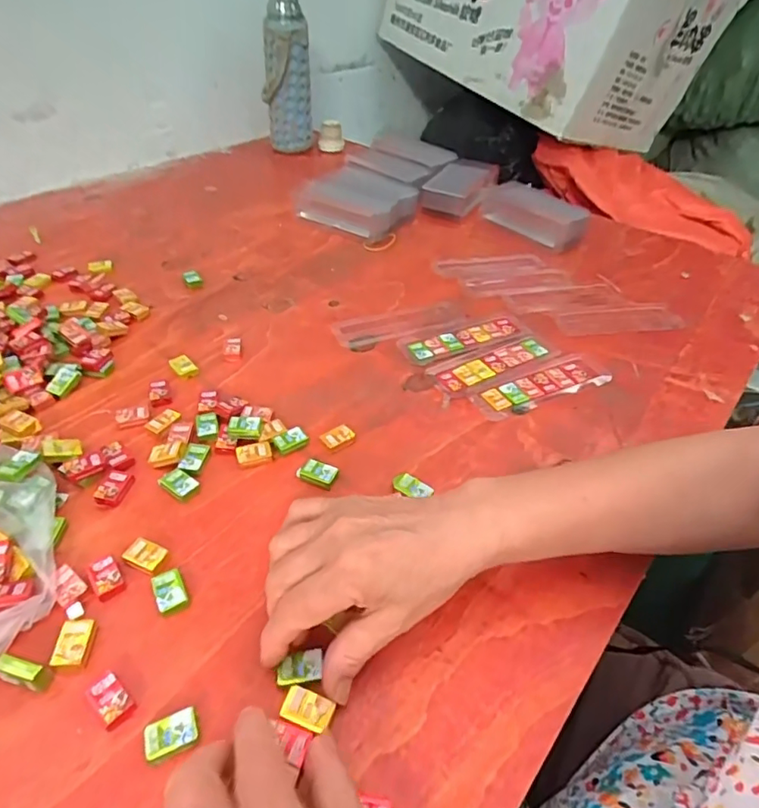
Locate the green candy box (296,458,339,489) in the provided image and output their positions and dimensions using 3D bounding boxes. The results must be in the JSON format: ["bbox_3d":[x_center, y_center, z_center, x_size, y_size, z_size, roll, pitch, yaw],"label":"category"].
[{"bbox_3d":[-0.046,0.050,0.393,0.028,0.007,0.016,19,45,16],"label":"green candy box"}]

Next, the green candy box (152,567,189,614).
[{"bbox_3d":[-0.128,0.114,0.321,0.017,0.006,0.026,-19,47,-22],"label":"green candy box"}]

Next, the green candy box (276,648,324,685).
[{"bbox_3d":[-0.044,0.145,0.291,0.024,0.004,0.017,-1,43,-5],"label":"green candy box"}]

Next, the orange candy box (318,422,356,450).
[{"bbox_3d":[-0.033,0.027,0.425,0.025,0.006,0.018,-26,50,-28],"label":"orange candy box"}]

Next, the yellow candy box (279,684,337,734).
[{"bbox_3d":[-0.038,0.158,0.274,0.026,0.004,0.016,18,44,15],"label":"yellow candy box"}]

